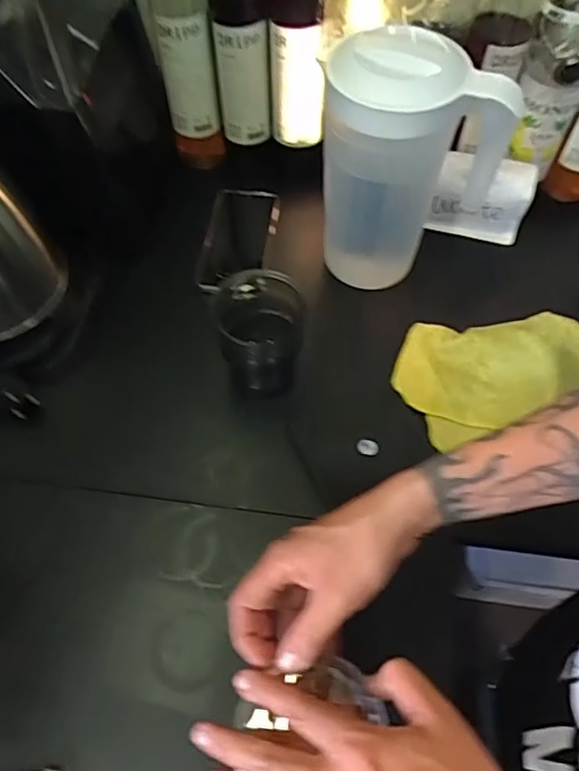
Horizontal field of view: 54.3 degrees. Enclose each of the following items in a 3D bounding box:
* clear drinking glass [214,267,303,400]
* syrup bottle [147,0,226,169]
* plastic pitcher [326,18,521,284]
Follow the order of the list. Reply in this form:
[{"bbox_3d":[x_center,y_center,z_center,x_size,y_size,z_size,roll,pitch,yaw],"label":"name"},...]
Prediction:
[{"bbox_3d":[-0.030,-0.053,0.560,0.086,0.108,0.102,-2,59,-2],"label":"clear drinking glass"},{"bbox_3d":[-0.114,-0.363,0.623,0.060,0.261,0.053,-11,60,-7],"label":"syrup bottle"},{"bbox_3d":[0.111,-0.193,0.553,0.159,0.244,0.095,20,61,11],"label":"plastic pitcher"}]

